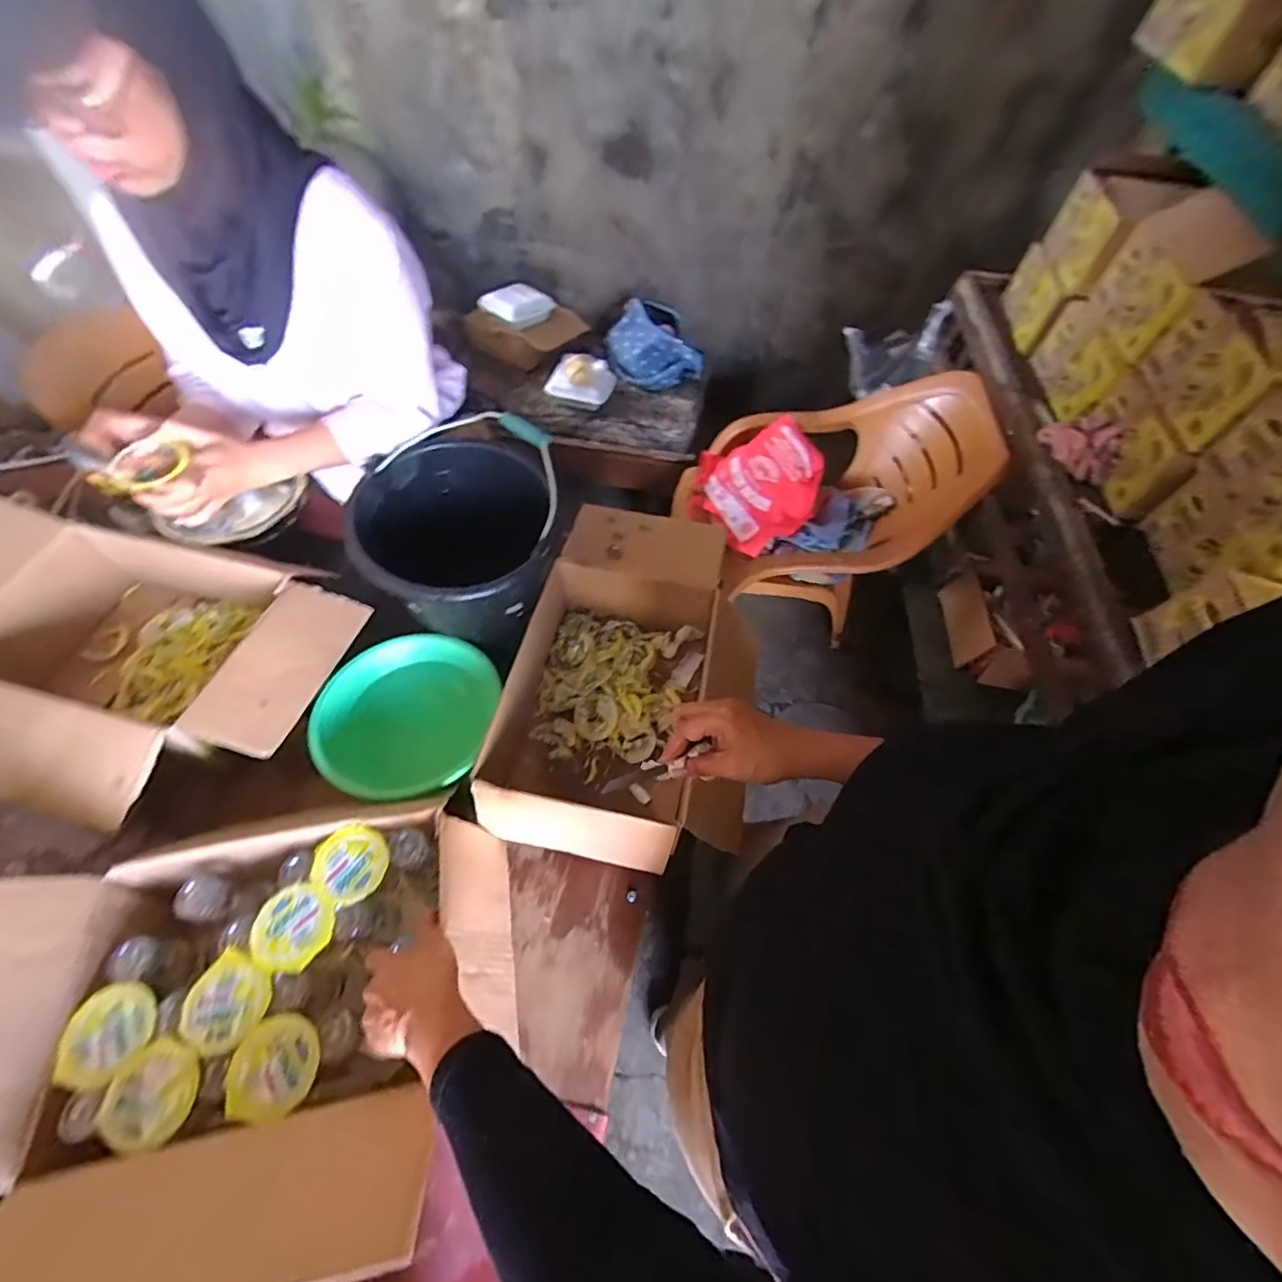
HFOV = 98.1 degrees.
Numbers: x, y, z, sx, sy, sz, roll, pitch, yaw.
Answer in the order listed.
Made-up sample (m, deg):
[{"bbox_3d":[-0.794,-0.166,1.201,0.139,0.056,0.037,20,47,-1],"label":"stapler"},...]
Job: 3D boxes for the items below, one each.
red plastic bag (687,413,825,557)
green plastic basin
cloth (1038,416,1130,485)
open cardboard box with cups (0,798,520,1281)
[{"bbox_3d":[0.302,-0.414,1.492,0.326,0.214,0.296,15,57,7],"label":"red plastic bag"},{"bbox_3d":[-0.318,0.121,0.778,0.213,0.141,0.217,1,57,-1],"label":"green plastic basin"},{"bbox_3d":[0.843,-0.380,1.059,0.124,0.072,0.143,-38,66,-23],"label":"cloth"},{"bbox_3d":[-0.375,0.375,0.544,0.473,0.257,0.342,-8,57,-7],"label":"open cardboard box with cups"}]

